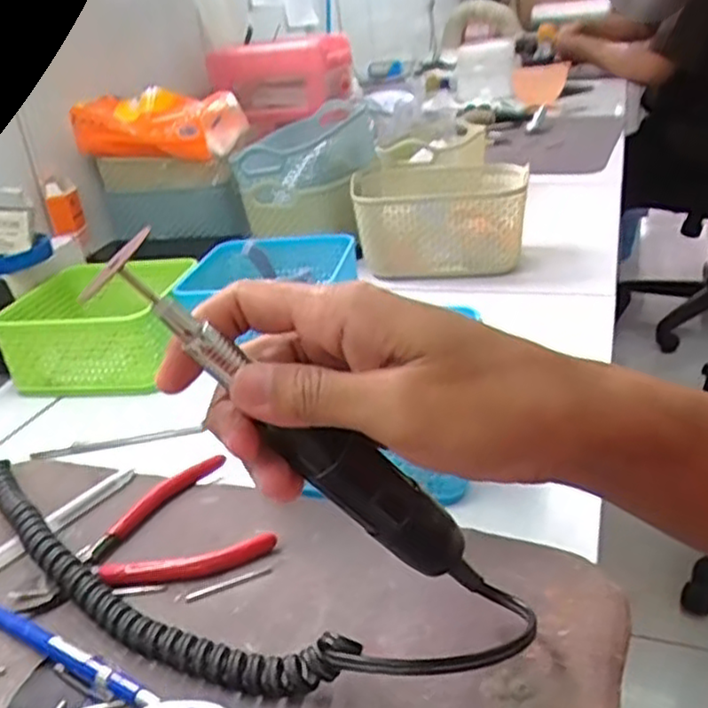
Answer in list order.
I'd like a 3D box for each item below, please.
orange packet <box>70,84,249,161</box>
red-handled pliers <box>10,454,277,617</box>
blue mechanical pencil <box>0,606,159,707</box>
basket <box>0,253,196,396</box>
[{"bbox_3d":[-0.212,-0.252,0.771,0.162,0.064,0.083,2,28,16],"label":"orange packet"},{"bbox_3d":[-0.108,0.098,0.358,0.118,0.023,0.064,-20,30,-26],"label":"red-handled pliers"},{"bbox_3d":[-0.135,0.130,0.315,0.129,0.007,0.011,11,32,32],"label":"blue mechanical pencil"},{"bbox_3d":[-0.196,-0.027,0.580,0.123,0.065,0.130,-1,27,11],"label":"basket"}]

